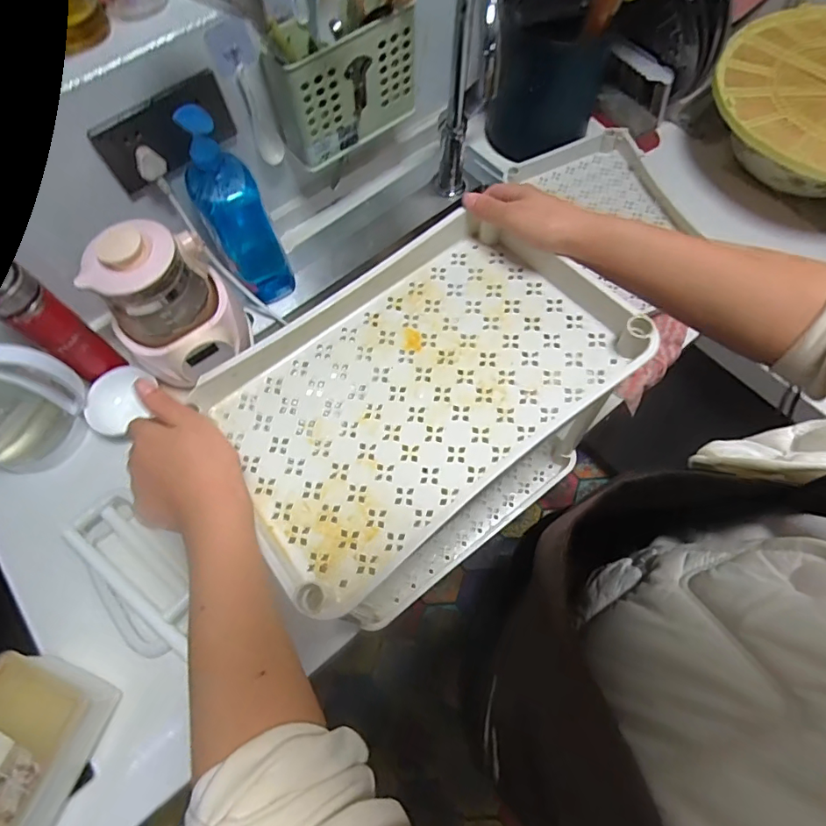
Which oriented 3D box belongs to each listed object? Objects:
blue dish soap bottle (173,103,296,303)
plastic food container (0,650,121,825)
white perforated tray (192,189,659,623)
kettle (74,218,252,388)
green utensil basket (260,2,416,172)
[{"bbox_3d":[-0.244,-0.273,0.702,0.084,0.283,0.077,-30,68,-11],"label":"blue dish soap bottle"},{"bbox_3d":[-0.417,0.368,0.540,0.128,0.085,0.186,18,68,11],"label":"plastic food container"},{"bbox_3d":[0.000,-0.032,0.434,0.339,0.041,0.245,-36,69,-13],"label":"white perforated tray"},{"bbox_3d":[-0.318,-0.133,0.676,0.158,0.199,0.141,-33,68,-12],"label":"kettle"},{"bbox_3d":[-0.093,-0.463,0.719,0.211,0.155,0.071,-33,68,-12],"label":"green utensil basket"}]

